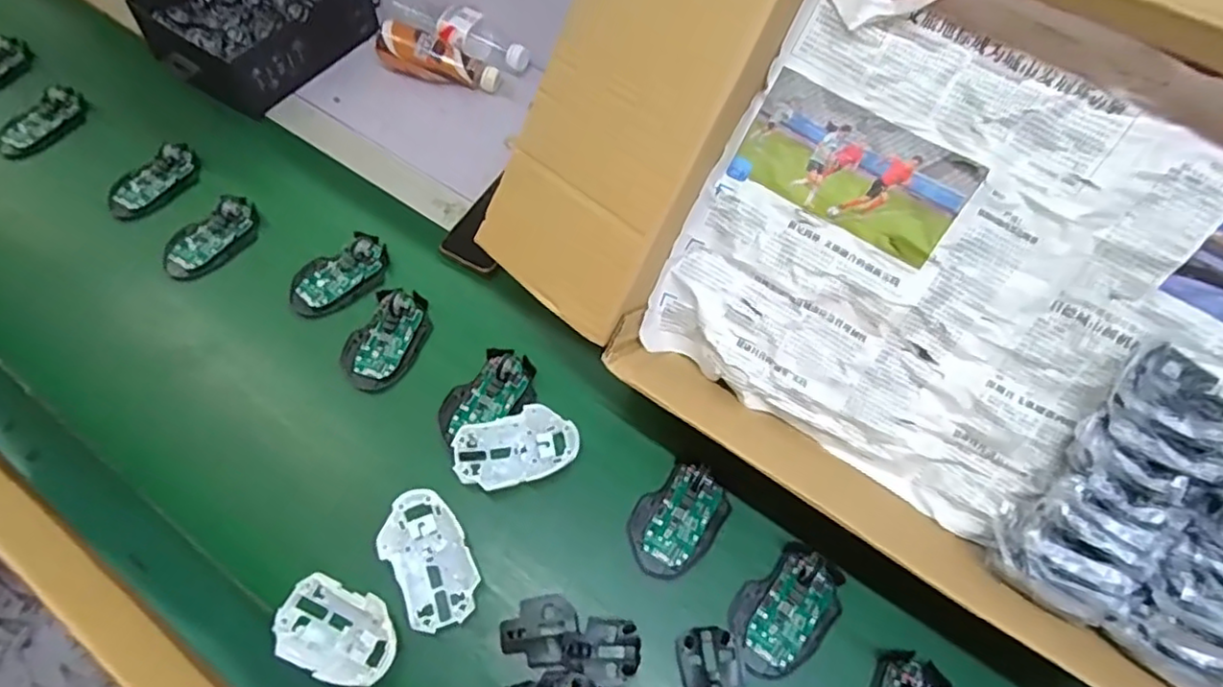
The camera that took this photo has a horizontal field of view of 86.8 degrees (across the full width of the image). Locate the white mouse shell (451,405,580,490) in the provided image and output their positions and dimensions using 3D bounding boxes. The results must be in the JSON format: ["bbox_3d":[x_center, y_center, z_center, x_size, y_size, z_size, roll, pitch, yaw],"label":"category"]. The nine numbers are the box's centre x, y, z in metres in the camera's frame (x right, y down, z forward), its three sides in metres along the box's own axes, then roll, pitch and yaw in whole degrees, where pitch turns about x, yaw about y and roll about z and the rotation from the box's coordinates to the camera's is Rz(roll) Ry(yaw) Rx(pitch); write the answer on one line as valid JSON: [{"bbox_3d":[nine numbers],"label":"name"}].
[{"bbox_3d":[-0.090,0.100,0.612,0.112,0.026,0.065,-17,62,-13],"label":"white mouse shell"}]

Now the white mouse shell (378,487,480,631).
[{"bbox_3d":[-0.157,0.186,0.558,0.065,0.032,0.110,-27,64,-18],"label":"white mouse shell"}]

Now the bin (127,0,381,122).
[{"bbox_3d":[-0.472,-0.439,0.886,0.196,0.107,0.267,33,62,15],"label":"bin"}]

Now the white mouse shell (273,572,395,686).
[{"bbox_3d":[-0.225,0.235,0.528,0.109,0.027,0.067,19,60,8],"label":"white mouse shell"}]

